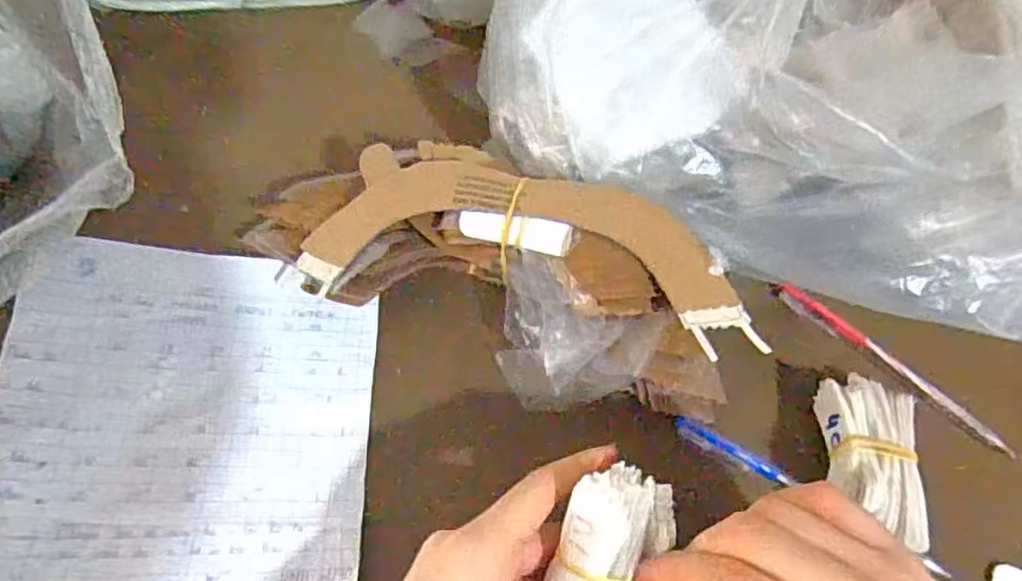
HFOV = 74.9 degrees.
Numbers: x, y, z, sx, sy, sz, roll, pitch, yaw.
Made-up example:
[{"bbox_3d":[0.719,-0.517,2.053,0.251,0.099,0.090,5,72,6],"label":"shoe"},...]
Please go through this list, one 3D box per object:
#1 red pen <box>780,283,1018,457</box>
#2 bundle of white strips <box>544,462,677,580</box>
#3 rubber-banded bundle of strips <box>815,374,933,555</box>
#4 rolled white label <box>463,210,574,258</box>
[{"bbox_3d":[0.205,0.040,0.361,0.008,0.006,0.135,-39,67,-21],"label":"red pen"},{"bbox_3d":[0.039,0.100,0.257,0.040,0.025,0.064,17,61,9],"label":"bundle of white strips"},{"bbox_3d":[0.171,0.077,0.319,0.043,0.028,0.080,13,60,7],"label":"rubber-banded bundle of strips"},{"bbox_3d":[0.002,-0.028,0.321,0.054,0.012,0.012,13,60,6],"label":"rolled white label"}]

